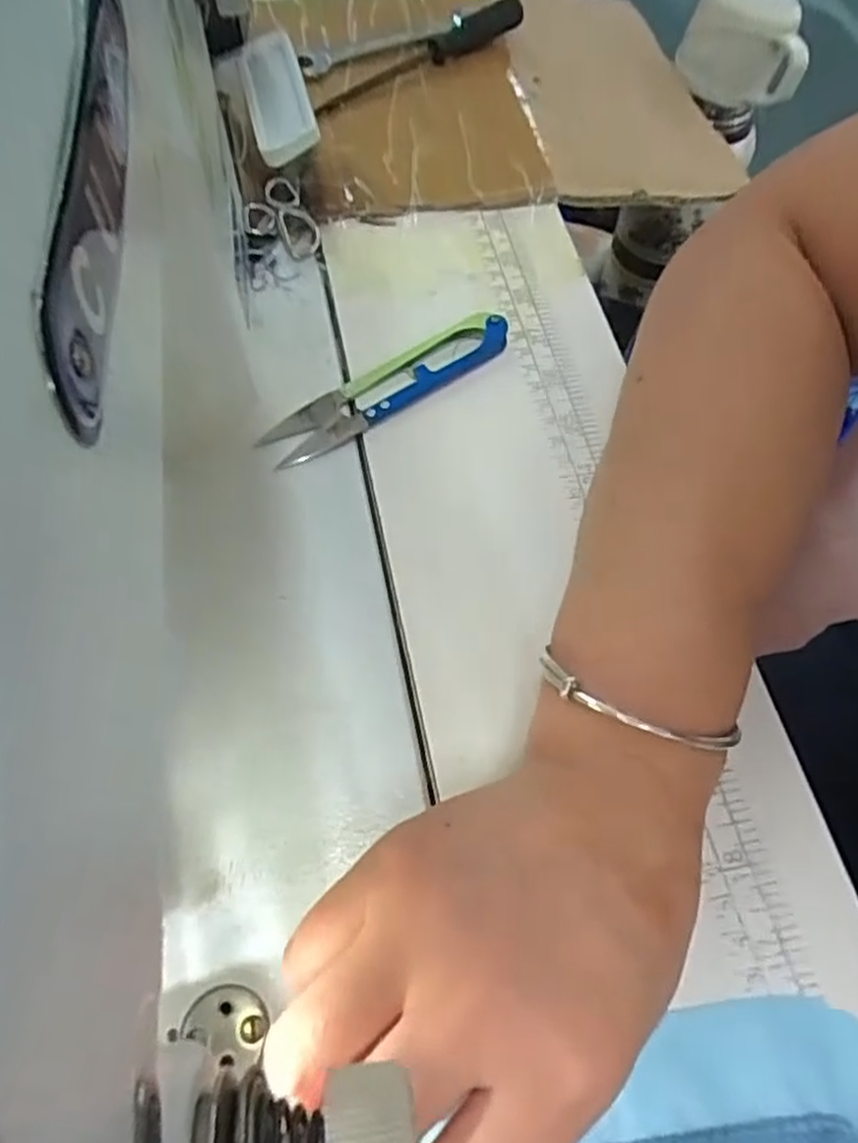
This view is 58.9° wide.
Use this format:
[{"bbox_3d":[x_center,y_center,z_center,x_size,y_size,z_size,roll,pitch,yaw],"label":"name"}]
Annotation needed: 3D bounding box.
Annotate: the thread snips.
[{"bbox_3d":[-0.017,-0.079,0.325,0.115,0.011,0.025,-31,66,-14],"label":"thread snips"}]

